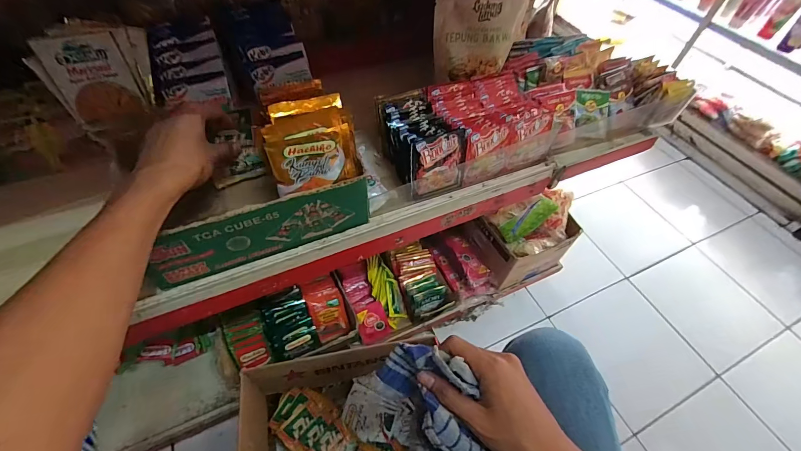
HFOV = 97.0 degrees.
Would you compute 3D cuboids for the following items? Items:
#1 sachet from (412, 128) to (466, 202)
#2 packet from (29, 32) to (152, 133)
[{"bbox_3d":[0.050,-0.081,0.477,0.078,0.094,0.017,-19,45,-16],"label":"sachet"},{"bbox_3d":[-0.386,-0.178,0.457,0.081,0.119,0.007,-19,42,-20],"label":"packet"}]

